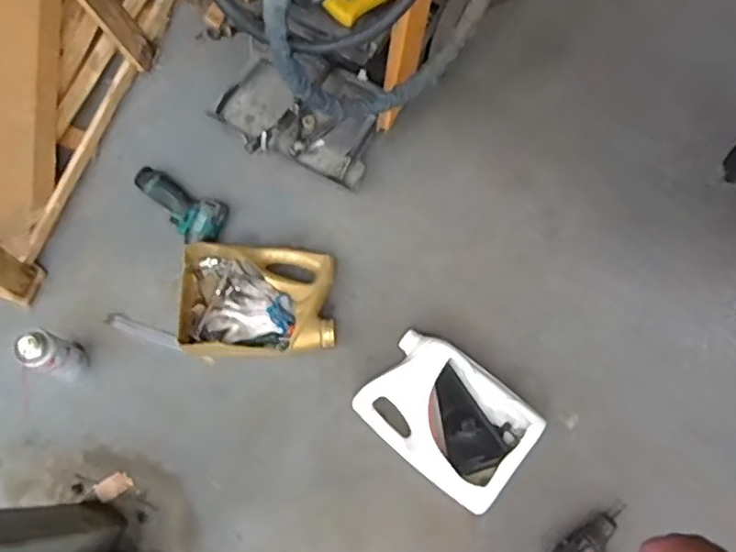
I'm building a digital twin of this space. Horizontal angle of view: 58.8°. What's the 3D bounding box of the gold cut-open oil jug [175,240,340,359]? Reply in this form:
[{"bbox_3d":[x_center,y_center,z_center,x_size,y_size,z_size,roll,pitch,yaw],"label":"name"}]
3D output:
[{"bbox_3d":[-0.213,0.049,1.268,0.300,0.095,0.212,1,71,-1],"label":"gold cut-open oil jug"}]

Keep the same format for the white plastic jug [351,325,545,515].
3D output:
[{"bbox_3d":[0.147,0.256,1.201,0.304,0.101,0.221,37,74,11],"label":"white plastic jug"}]

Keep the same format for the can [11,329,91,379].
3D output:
[{"bbox_3d":[-0.570,0.148,1.191,0.059,0.178,0.068,26,74,8],"label":"can"}]

